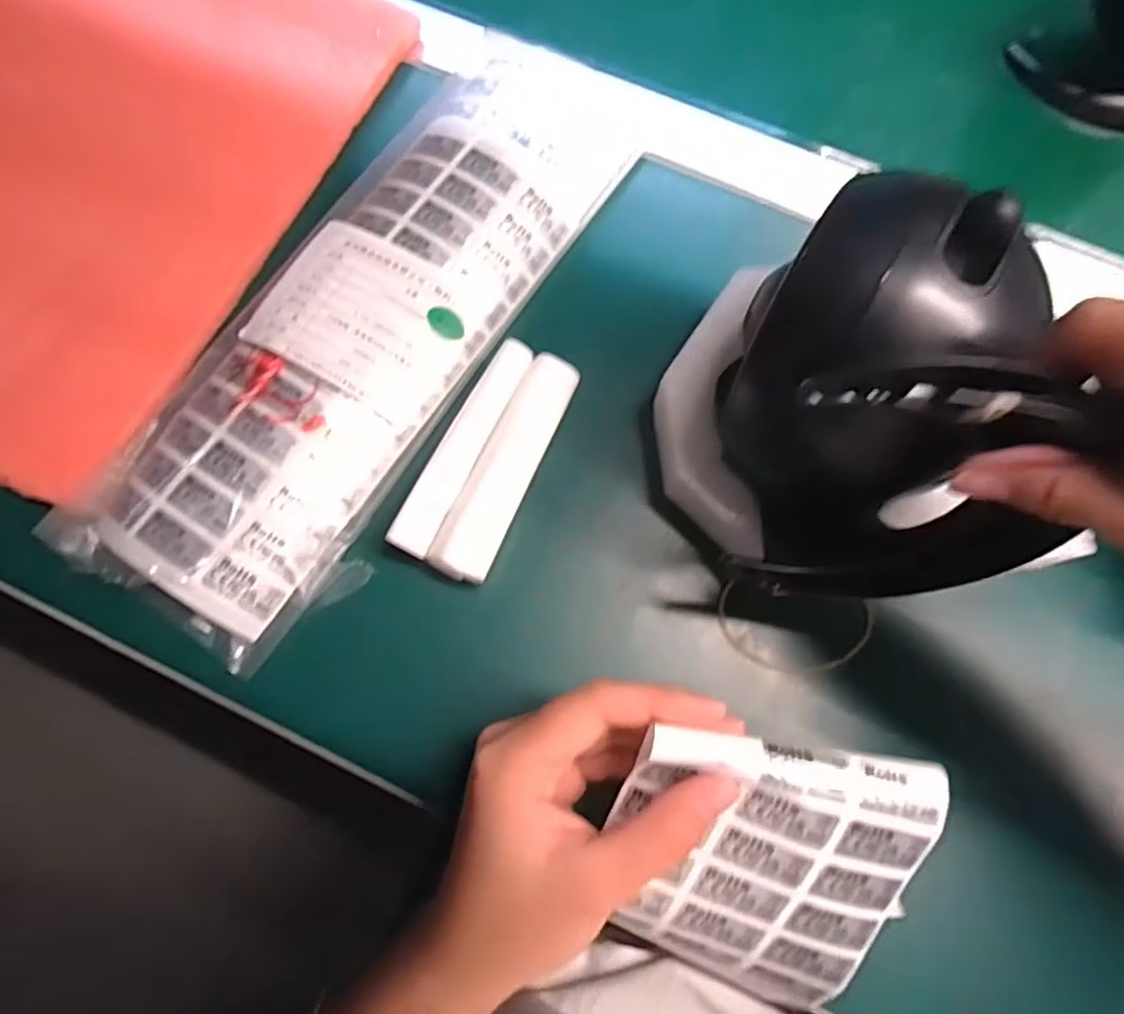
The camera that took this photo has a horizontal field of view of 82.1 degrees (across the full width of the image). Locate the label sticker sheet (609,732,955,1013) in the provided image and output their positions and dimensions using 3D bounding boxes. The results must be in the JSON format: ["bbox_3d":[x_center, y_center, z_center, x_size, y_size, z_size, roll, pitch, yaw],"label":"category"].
[{"bbox_3d":[0.068,0.123,0.230,0.102,0.023,0.099,15,109,-2],"label":"label sticker sheet"}]

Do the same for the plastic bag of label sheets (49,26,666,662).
[{"bbox_3d":[-0.088,-0.099,0.314,0.118,0.028,0.337,29,75,7],"label":"plastic bag of label sheets"}]

